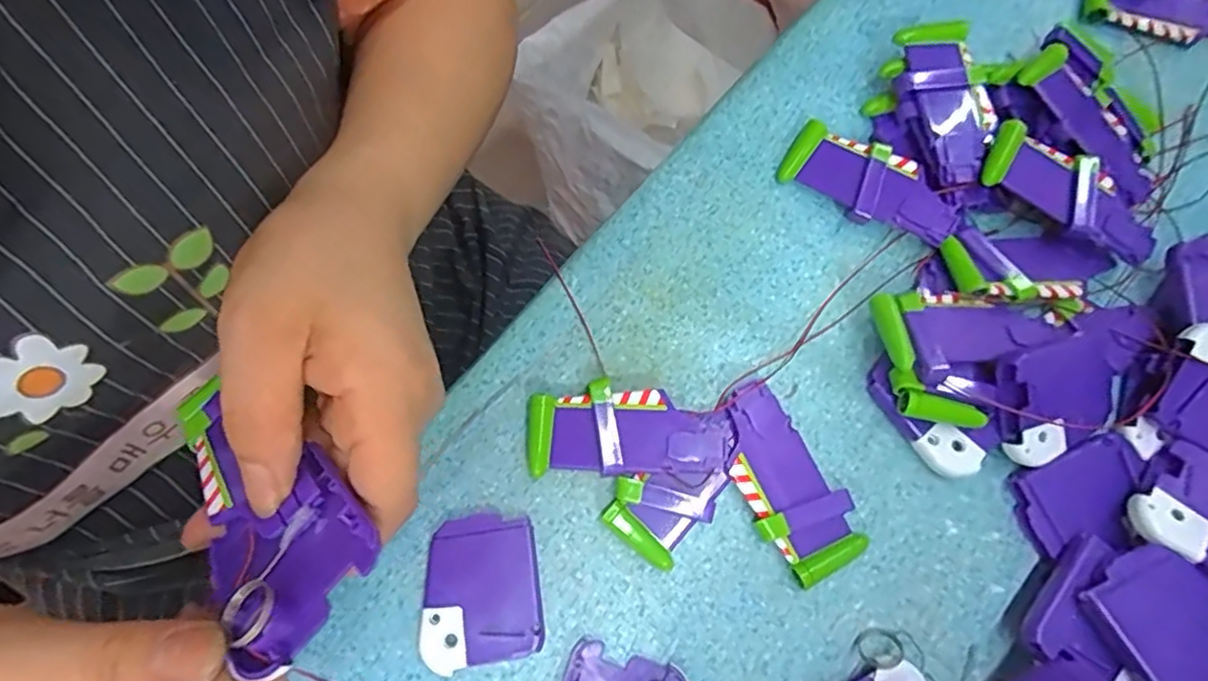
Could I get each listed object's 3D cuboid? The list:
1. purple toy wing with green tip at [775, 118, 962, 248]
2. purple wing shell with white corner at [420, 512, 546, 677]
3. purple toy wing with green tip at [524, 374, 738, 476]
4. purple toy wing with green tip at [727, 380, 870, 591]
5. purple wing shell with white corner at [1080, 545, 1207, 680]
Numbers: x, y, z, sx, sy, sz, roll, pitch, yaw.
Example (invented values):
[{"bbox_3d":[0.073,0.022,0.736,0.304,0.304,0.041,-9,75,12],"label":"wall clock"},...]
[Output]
[{"bbox_3d":[0.139,-0.081,0.336,0.090,0.017,0.038,35,76,11],"label":"purple toy wing with green tip"},{"bbox_3d":[-0.055,0.110,0.285,0.051,0.008,0.060,-9,73,-2],"label":"purple wing shell with white corner"},{"bbox_3d":[0.011,0.042,0.302,0.092,0.013,0.040,-2,73,0],"label":"purple toy wing with green tip"},{"bbox_3d":[0.081,0.065,0.297,0.042,0.013,0.086,-33,75,-9],"label":"purple toy wing with green tip"},{"bbox_3d":[0.227,0.113,0.253,0.049,0.012,0.060,-25,63,-5],"label":"purple wing shell with white corner"}]

